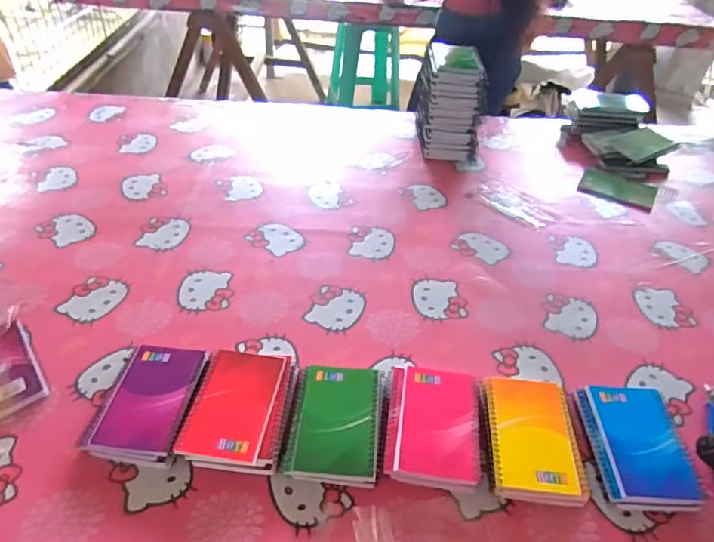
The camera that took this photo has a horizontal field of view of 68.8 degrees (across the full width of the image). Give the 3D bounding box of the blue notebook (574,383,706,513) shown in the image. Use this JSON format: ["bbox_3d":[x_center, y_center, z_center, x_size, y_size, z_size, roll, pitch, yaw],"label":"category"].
[{"bbox_3d":[0.300,0.186,0.558,0.097,0.022,0.134,6,42,2],"label":"blue notebook"}]

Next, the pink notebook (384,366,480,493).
[{"bbox_3d":[0.082,0.164,0.565,0.095,0.022,0.140,7,42,4],"label":"pink notebook"}]

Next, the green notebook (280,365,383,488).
[{"bbox_3d":[-0.022,0.162,0.562,0.094,0.020,0.131,6,42,3],"label":"green notebook"}]

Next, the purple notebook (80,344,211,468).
[{"bbox_3d":[-0.225,0.140,0.570,0.095,0.023,0.139,6,42,2],"label":"purple notebook"}]

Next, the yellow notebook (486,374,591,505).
[{"bbox_3d":[0.189,0.177,0.556,0.096,0.027,0.135,6,42,2],"label":"yellow notebook"}]

